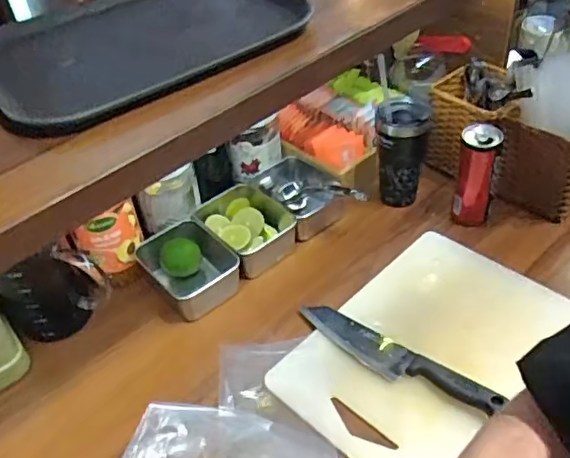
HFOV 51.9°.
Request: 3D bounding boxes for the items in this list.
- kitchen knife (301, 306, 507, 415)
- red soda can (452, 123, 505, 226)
[{"bbox_3d":[0.126,0.152,0.706,0.263,0.015,0.049,29,53,32],"label":"kitchen knife"},{"bbox_3d":[0.276,-0.074,0.849,0.052,0.145,0.056,-3,42,3],"label":"red soda can"}]

